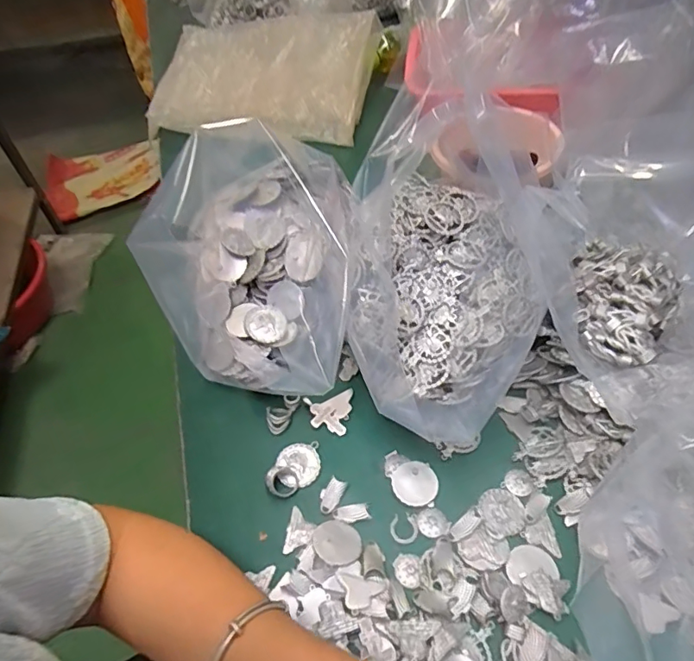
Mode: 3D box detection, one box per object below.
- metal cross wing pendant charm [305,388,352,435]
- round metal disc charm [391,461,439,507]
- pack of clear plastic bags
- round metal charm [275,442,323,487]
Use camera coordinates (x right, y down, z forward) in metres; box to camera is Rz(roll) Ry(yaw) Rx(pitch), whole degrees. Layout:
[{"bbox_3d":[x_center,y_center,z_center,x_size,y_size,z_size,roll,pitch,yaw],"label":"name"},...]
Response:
[{"bbox_3d":[-0.013,0.076,0.459,0.043,0.009,0.039,-11,50,-9],"label":"metal cross wing pendant charm"},{"bbox_3d":[0.056,0.125,0.414,0.036,0.009,0.036,0,49,0],"label":"round metal disc charm"},{"bbox_3d":[-0.135,-0.403,0.806,0.343,0.045,0.245,3,79,3],"label":"pack of clear plastic bags"},{"bbox_3d":[-0.040,0.114,0.428,0.037,0.007,0.035,0,49,0],"label":"round metal charm"}]

